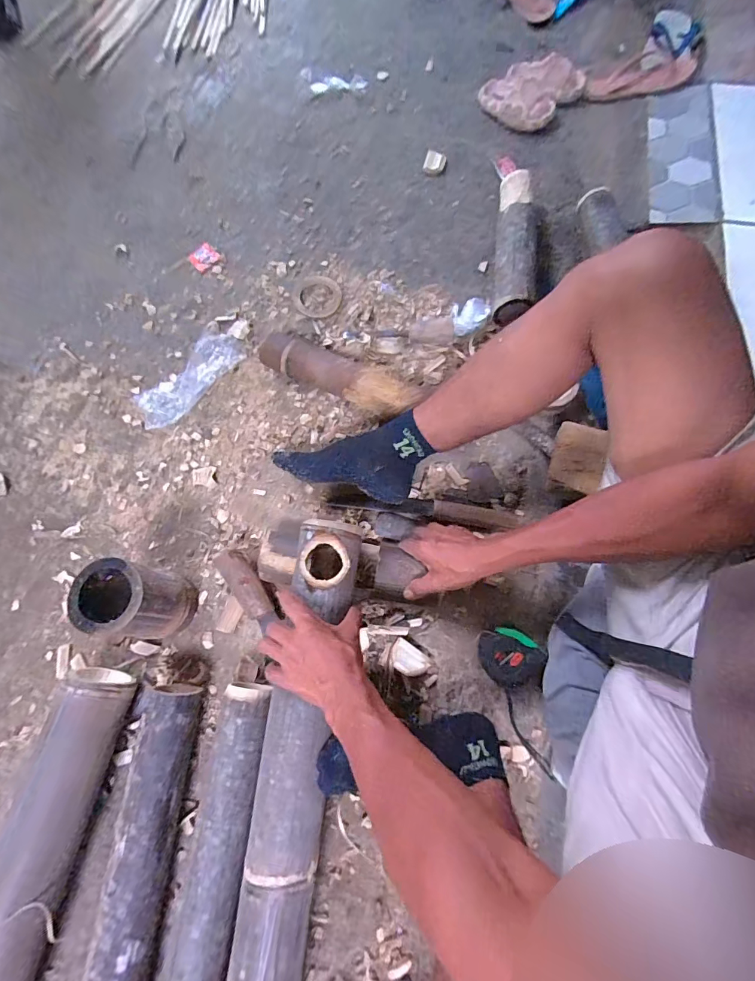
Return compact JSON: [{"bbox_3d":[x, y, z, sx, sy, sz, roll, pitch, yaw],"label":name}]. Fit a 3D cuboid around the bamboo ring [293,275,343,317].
[{"bbox_3d":[-0.116,-0.382,0.802,0.094,0.023,0.082,-15,74,-5],"label":"bamboo ring"}]

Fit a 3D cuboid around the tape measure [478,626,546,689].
[{"bbox_3d":[0.190,0.242,0.593,0.090,0.044,0.078,9,73,4],"label":"tape measure"}]

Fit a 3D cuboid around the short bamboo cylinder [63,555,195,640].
[{"bbox_3d":[-0.333,0.153,0.572,0.115,0.142,0.097,7,73,2],"label":"short bamboo cylinder"}]

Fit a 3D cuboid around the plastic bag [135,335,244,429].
[{"bbox_3d":[-0.343,-0.206,0.751,0.215,0.027,0.089,-40,78,-11],"label":"plastic bag"}]

